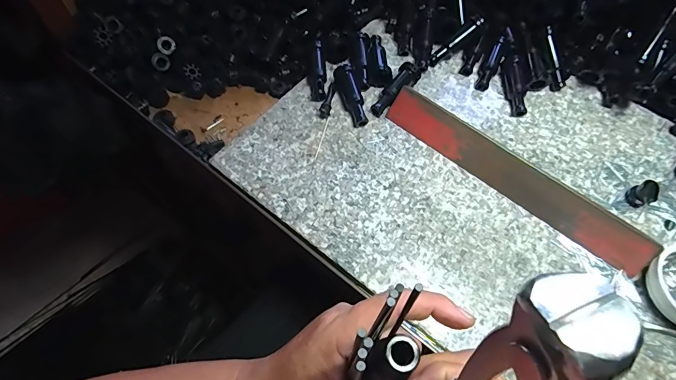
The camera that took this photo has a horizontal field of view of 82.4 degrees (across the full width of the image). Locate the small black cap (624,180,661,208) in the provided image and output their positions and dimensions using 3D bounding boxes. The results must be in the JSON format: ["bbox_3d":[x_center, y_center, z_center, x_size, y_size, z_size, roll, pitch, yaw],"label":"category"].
[{"bbox_3d":[0.280,0.004,0.355,0.021,0.022,0.018,-18,64,-13],"label":"small black cap"}]

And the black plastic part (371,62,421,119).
[{"bbox_3d":[0.060,-0.104,0.396,0.021,0.022,0.069,35,65,15],"label":"black plastic part"}]

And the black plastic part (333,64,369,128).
[{"bbox_3d":[0.014,-0.096,0.389,0.016,0.022,0.067,-16,63,-12],"label":"black plastic part"}]

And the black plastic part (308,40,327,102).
[{"bbox_3d":[-0.022,-0.122,0.402,0.019,0.019,0.065,1,61,-3],"label":"black plastic part"}]

